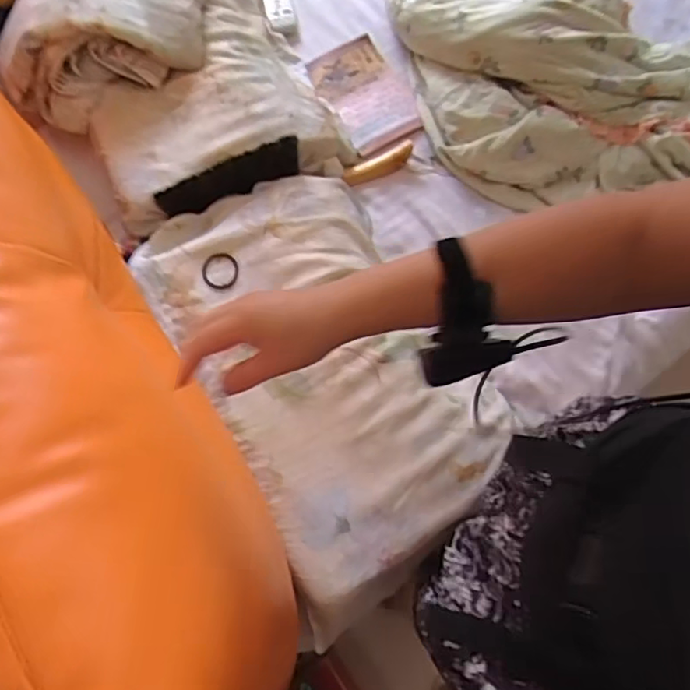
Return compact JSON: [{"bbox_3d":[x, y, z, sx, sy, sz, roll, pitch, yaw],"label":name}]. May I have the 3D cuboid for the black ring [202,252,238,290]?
[{"bbox_3d":[-0.175,-0.104,0.854,0.049,0.007,0.055,-4,74,-3],"label":"black ring"}]

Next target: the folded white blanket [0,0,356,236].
[{"bbox_3d":[-0.279,-0.449,0.948,0.454,0.139,0.520,-28,76,-10],"label":"folded white blanket"}]

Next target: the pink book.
[{"bbox_3d":[0.035,-0.428,1.036,0.142,0.014,0.206,-31,77,-11],"label":"pink book"}]

